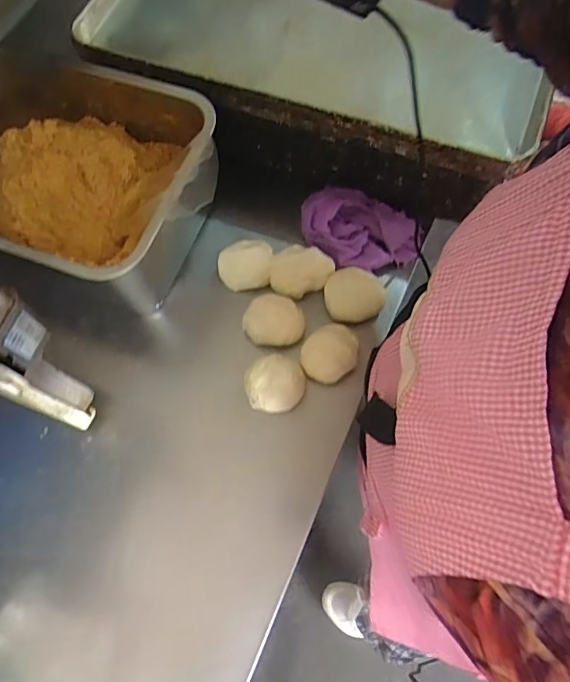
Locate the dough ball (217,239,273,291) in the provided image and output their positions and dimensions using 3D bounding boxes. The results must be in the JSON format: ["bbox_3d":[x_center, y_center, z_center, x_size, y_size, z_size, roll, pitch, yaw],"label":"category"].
[{"bbox_3d":[-0.050,-0.099,0.647,0.072,0.038,0.056,-6,68,0],"label":"dough ball"}]

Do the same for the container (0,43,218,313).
[{"bbox_3d":[-0.258,-0.190,0.630,0.383,0.190,0.259,18,70,9],"label":"container"}]

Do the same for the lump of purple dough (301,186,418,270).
[{"bbox_3d":[0.098,-0.150,0.660,0.162,0.041,0.112,14,69,8],"label":"lump of purple dough"}]

